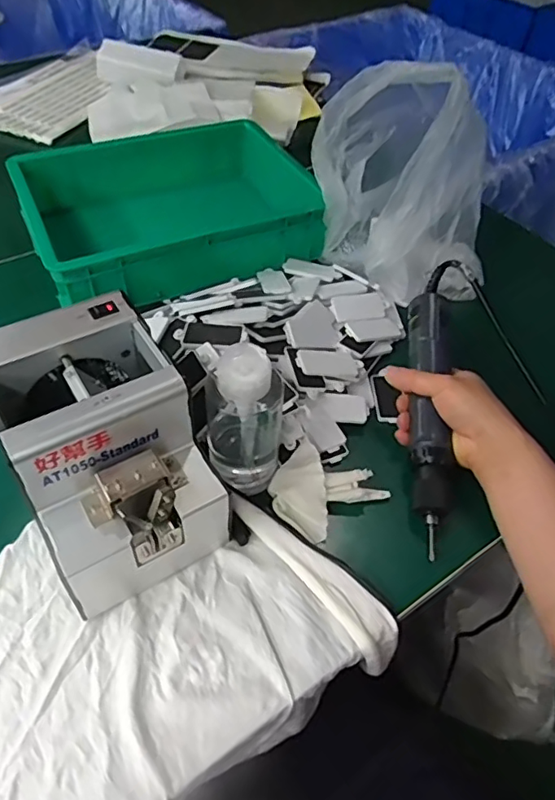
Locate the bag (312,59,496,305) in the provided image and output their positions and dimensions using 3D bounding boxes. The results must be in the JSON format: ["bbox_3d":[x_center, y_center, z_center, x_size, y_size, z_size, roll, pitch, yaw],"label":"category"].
[{"bbox_3d":[0.150,-0.257,0.652,0.214,0.206,0.154,35,56,24],"label":"bag"}]

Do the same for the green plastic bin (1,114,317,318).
[{"bbox_3d":[-0.132,-0.225,0.728,0.330,0.112,0.250,-19,53,-19],"label":"green plastic bin"}]

